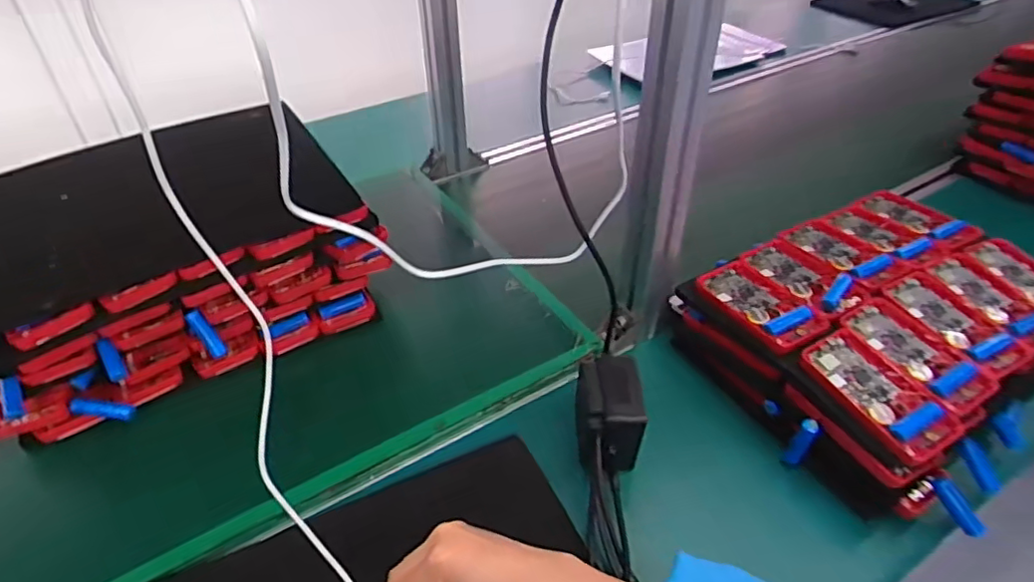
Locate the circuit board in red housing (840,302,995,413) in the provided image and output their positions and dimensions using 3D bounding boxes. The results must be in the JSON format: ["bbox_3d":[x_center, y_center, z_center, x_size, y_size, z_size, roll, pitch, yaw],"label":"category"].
[{"bbox_3d":[0.354,0.057,0.549,0.071,0.018,0.122,-26,46,-26],"label":"circuit board in red housing"}]

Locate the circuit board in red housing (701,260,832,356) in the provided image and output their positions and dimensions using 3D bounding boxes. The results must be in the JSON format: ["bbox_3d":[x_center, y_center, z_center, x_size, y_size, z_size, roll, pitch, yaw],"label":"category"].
[{"bbox_3d":[0.241,0.014,0.605,0.063,0.014,0.121,-23,44,-24],"label":"circuit board in red housing"}]

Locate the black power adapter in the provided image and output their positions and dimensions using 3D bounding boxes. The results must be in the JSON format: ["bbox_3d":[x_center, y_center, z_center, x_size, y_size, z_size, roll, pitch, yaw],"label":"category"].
[{"bbox_3d":[0.082,0.108,0.555,0.057,0.066,0.089,1,40,3],"label":"black power adapter"}]

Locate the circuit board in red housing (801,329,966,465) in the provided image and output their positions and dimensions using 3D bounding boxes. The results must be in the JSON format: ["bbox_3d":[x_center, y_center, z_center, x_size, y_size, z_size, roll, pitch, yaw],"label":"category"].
[{"bbox_3d":[0.306,0.088,0.522,0.066,0.023,0.121,-22,44,-23],"label":"circuit board in red housing"}]

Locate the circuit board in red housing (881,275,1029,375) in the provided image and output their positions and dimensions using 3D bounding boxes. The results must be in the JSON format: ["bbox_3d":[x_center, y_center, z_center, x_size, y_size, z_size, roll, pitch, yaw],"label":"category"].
[{"bbox_3d":[0.408,0.031,0.577,0.068,0.019,0.120,-24,45,-25],"label":"circuit board in red housing"}]

